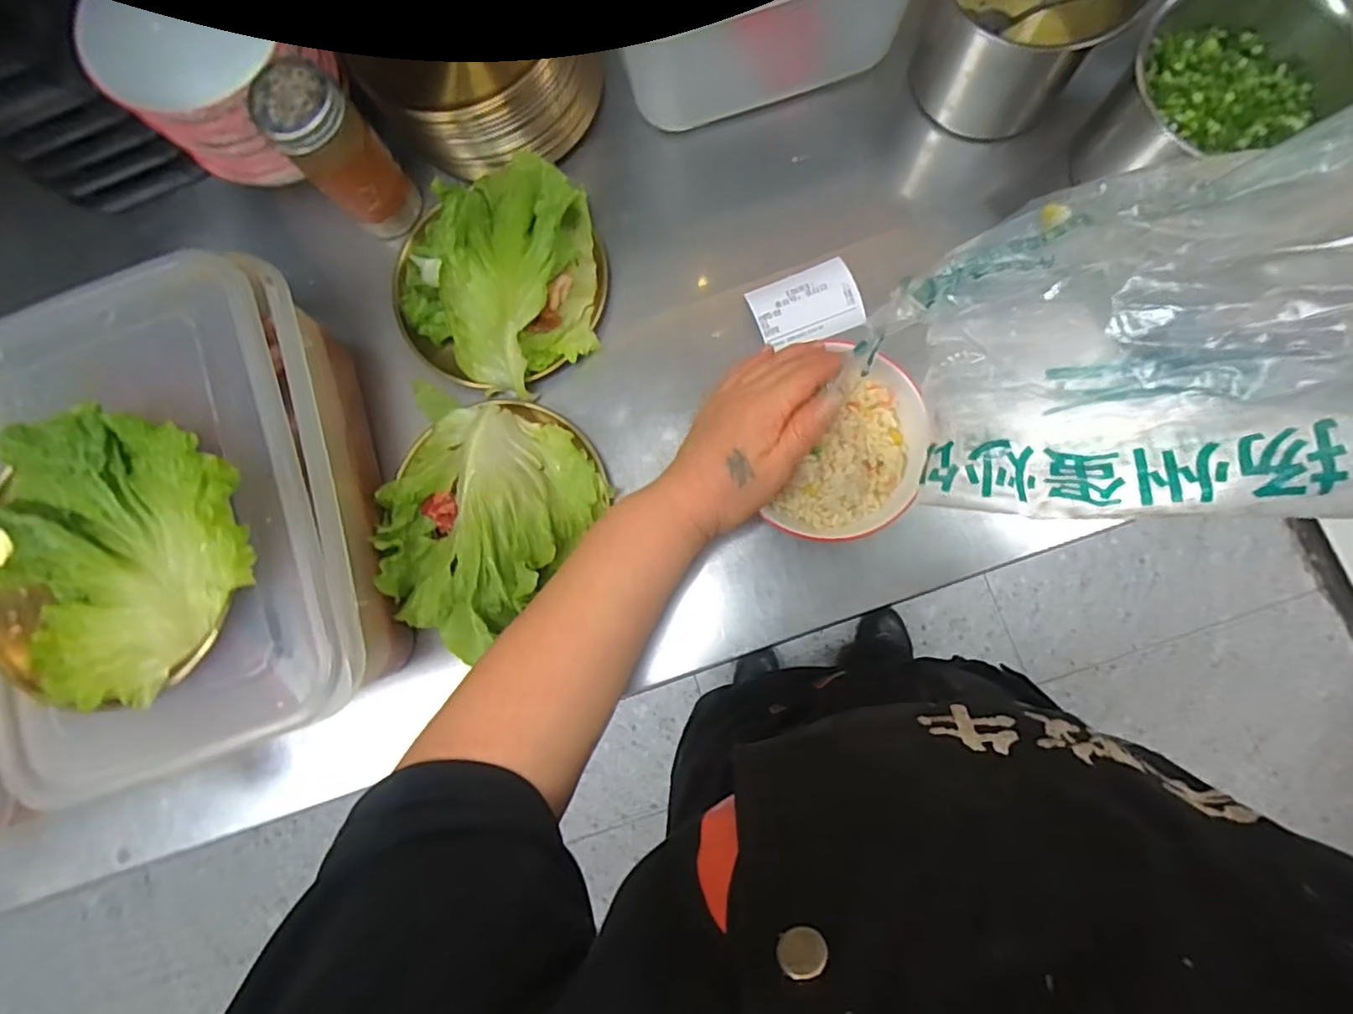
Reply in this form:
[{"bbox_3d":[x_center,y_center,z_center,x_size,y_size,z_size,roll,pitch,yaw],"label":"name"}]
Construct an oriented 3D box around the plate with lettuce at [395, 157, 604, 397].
[{"bbox_3d":[-0.126,-0.168,0.449,0.160,0.071,0.146,0,83,4],"label":"plate with lettuce"}]

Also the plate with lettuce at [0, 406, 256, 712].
[{"bbox_3d":[-0.319,0.026,0.347,0.144,0.041,0.159,40,87,8],"label":"plate with lettuce"}]

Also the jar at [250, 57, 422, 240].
[{"bbox_3d":[-0.233,-0.247,0.438,0.052,0.120,0.058,44,88,8],"label":"jar"}]

